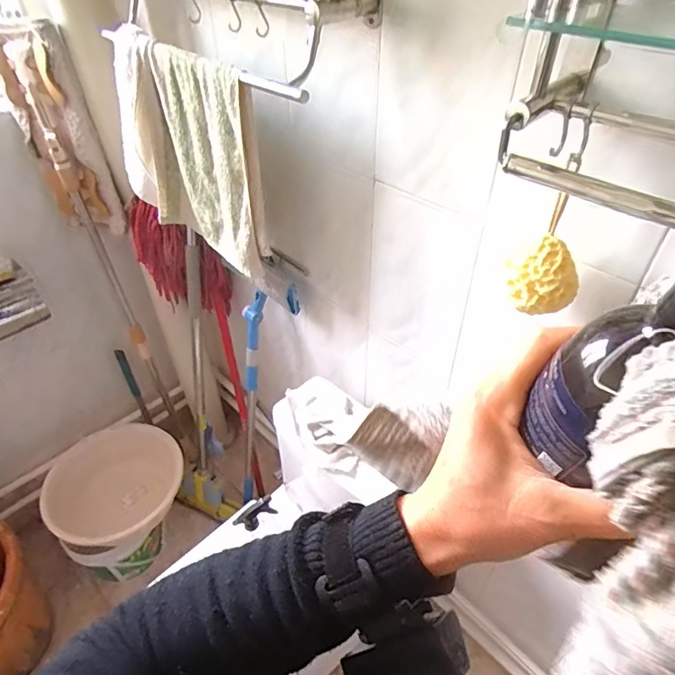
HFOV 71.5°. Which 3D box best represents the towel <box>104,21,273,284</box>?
[{"bbox_3d":[-0.270,-0.310,0.837,0.077,0.344,0.361,-34,49,-31],"label":"towel"}]

